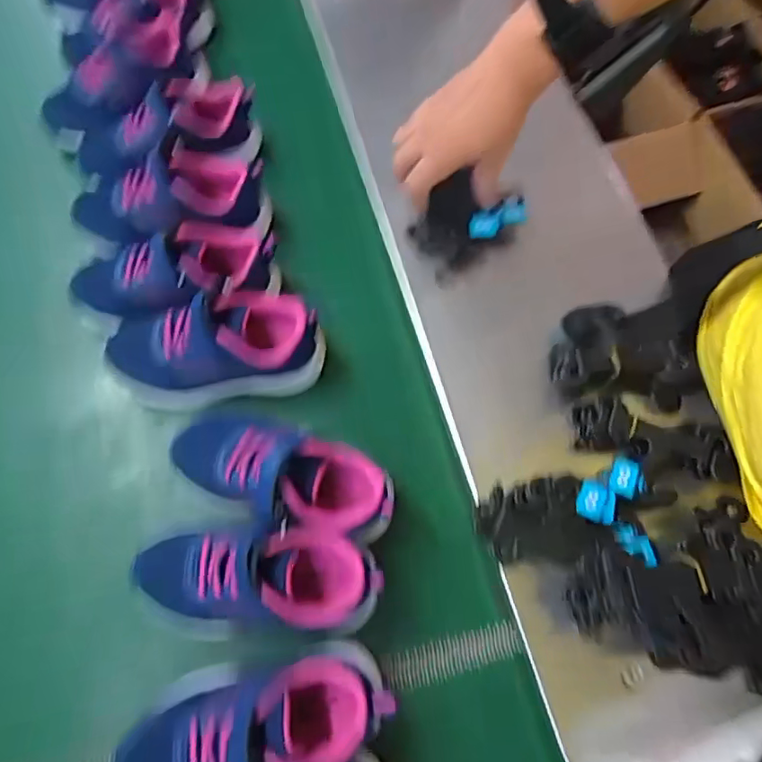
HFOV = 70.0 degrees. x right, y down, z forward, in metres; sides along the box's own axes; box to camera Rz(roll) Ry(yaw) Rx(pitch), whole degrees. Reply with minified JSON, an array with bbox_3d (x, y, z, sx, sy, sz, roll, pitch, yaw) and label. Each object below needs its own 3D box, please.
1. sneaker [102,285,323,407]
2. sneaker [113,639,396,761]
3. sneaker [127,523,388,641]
[{"bbox_3d":[-0.134,-0.032,0.436,0.167,0.071,0.074,-6,66,-7],"label":"sneaker"},{"bbox_3d":[-0.080,0.220,0.344,0.180,0.072,0.081,-18,67,3],"label":"sneaker"},{"bbox_3d":[-0.076,0.138,0.377,0.143,0.073,0.065,-1,66,-4],"label":"sneaker"}]

